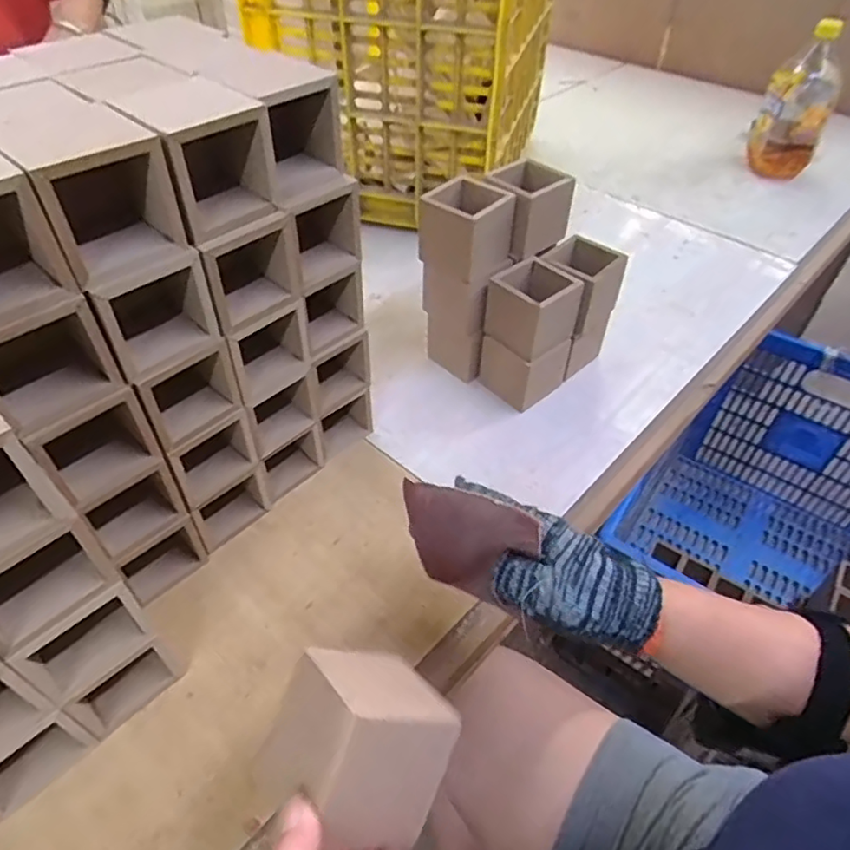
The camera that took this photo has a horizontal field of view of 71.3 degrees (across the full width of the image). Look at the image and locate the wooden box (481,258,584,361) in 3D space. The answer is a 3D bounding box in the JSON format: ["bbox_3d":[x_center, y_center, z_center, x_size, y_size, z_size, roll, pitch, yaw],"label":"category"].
[{"bbox_3d":[0.101,-0.110,0.555,0.067,0.063,0.064,36,56,28],"label":"wooden box"}]

